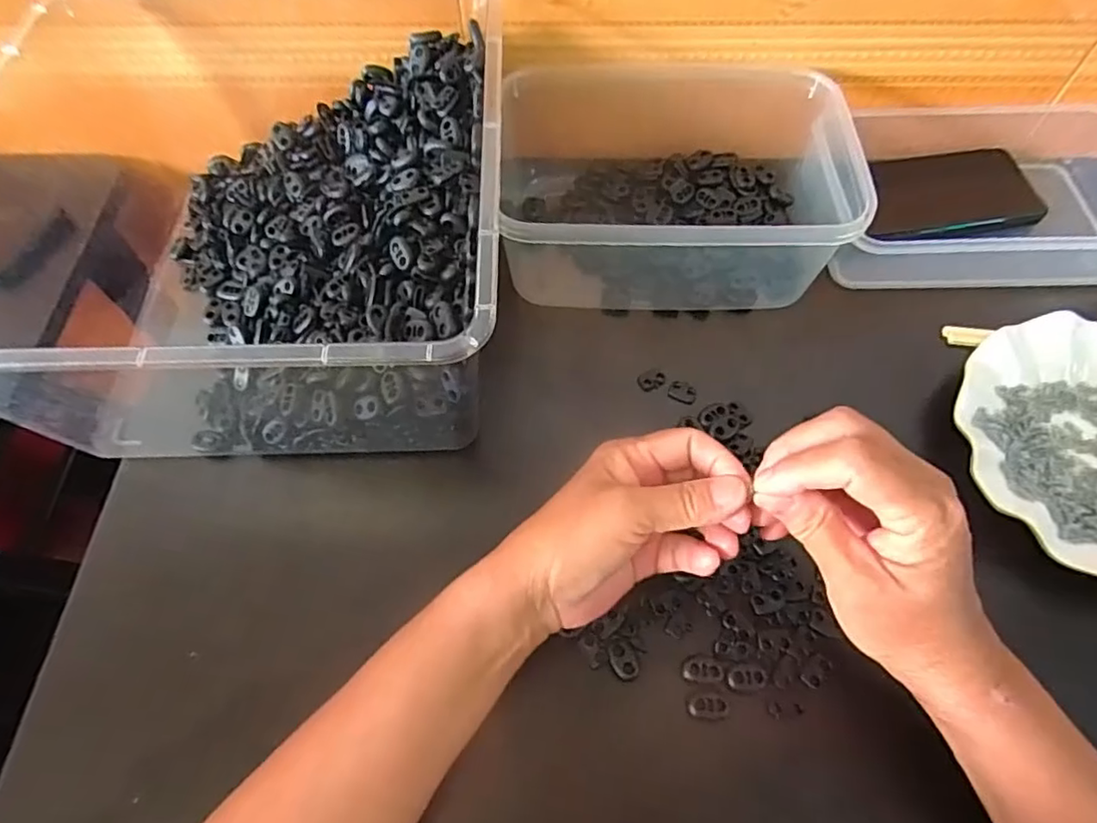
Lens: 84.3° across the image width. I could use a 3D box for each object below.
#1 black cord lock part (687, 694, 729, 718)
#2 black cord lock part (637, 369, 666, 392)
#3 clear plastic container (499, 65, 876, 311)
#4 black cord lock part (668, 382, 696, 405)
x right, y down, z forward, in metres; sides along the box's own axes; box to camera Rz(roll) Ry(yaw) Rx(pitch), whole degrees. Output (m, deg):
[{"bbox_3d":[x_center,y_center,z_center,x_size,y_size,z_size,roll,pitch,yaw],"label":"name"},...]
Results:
[{"bbox_3d":[0.084,0.154,0.316,0.020,0.004,0.011,-1,65,1],"label":"black cord lock part"},{"bbox_3d":[0.070,-0.022,0.414,0.019,0.004,0.014,-31,68,-12],"label":"black cord lock part"},{"bbox_3d":[0.083,-0.173,0.445,0.259,0.085,0.188,4,65,3],"label":"clear plastic container"},{"bbox_3d":[0.090,-0.013,0.407,0.019,0.004,0.013,26,68,13],"label":"black cord lock part"}]

